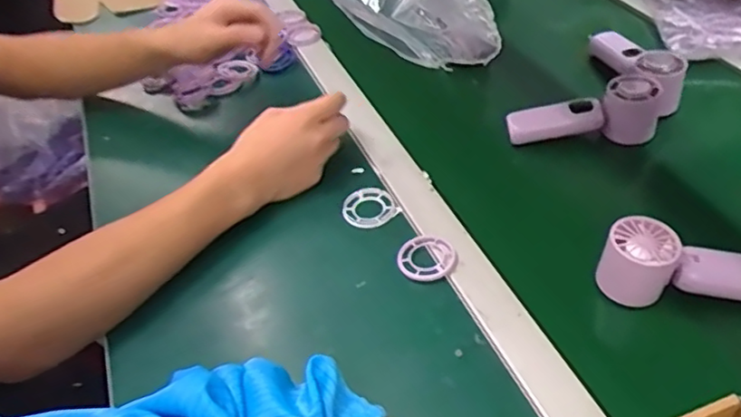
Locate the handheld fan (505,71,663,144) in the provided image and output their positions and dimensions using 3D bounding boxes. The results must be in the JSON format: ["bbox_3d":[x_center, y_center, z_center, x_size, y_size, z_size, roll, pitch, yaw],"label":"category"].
[{"bbox_3d":[0.230,-0.103,0.678,0.153,0.056,0.055,-10,45,-1],"label":"handheld fan"}]

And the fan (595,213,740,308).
[{"bbox_3d":[0.272,0.044,0.512,0.161,0.052,0.047,1,46,10],"label":"fan"}]

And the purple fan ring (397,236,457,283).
[{"bbox_3d":[0.052,0.045,0.578,0.053,0.007,0.051,-4,45,4],"label":"purple fan ring"}]

